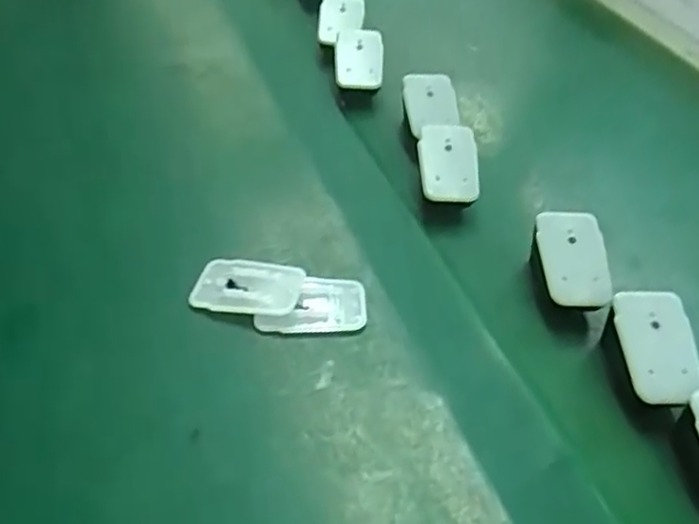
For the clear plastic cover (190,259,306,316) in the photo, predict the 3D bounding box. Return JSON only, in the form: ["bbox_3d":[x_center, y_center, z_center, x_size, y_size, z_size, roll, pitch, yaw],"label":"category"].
[{"bbox_3d":[-0.066,0.017,0.437,0.069,0.013,0.041,10,44,4],"label":"clear plastic cover"}]

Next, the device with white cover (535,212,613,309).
[{"bbox_3d":[0.146,-0.002,0.439,0.047,0.010,0.066,-2,71,-10],"label":"device with white cover"}]

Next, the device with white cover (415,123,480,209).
[{"bbox_3d":[0.075,-0.076,0.509,0.045,0.018,0.065,1,68,-3],"label":"device with white cover"}]

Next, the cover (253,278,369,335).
[{"bbox_3d":[-0.025,0.026,0.431,0.069,0.009,0.041,0,45,-7],"label":"cover"}]

